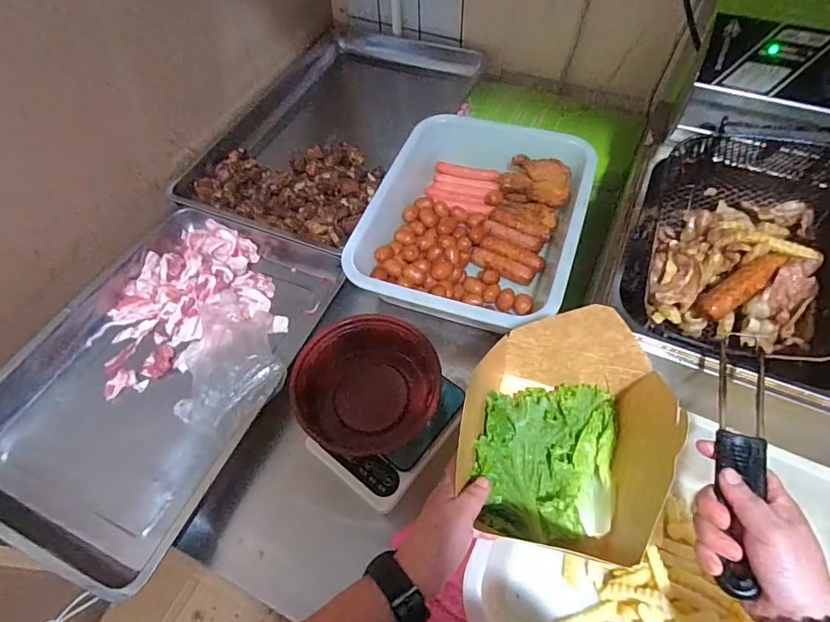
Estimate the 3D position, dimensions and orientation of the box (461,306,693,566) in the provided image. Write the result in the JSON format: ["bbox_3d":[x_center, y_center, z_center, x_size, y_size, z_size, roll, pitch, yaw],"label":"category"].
[{"bbox_3d":[0.141,0.108,0.425,0.181,0.113,0.180,10,58,9],"label":"box"}]

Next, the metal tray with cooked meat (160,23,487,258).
[{"bbox_3d":[-0.143,-0.352,0.947,0.373,0.115,0.594,19,60,15],"label":"metal tray with cooked meat"}]

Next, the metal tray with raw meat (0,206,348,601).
[{"bbox_3d":[-0.338,0.055,0.638,0.349,0.083,0.489,20,60,16],"label":"metal tray with raw meat"}]

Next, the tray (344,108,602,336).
[{"bbox_3d":[0.093,-0.139,0.715,0.297,0.085,0.362,15,59,13],"label":"tray"}]

